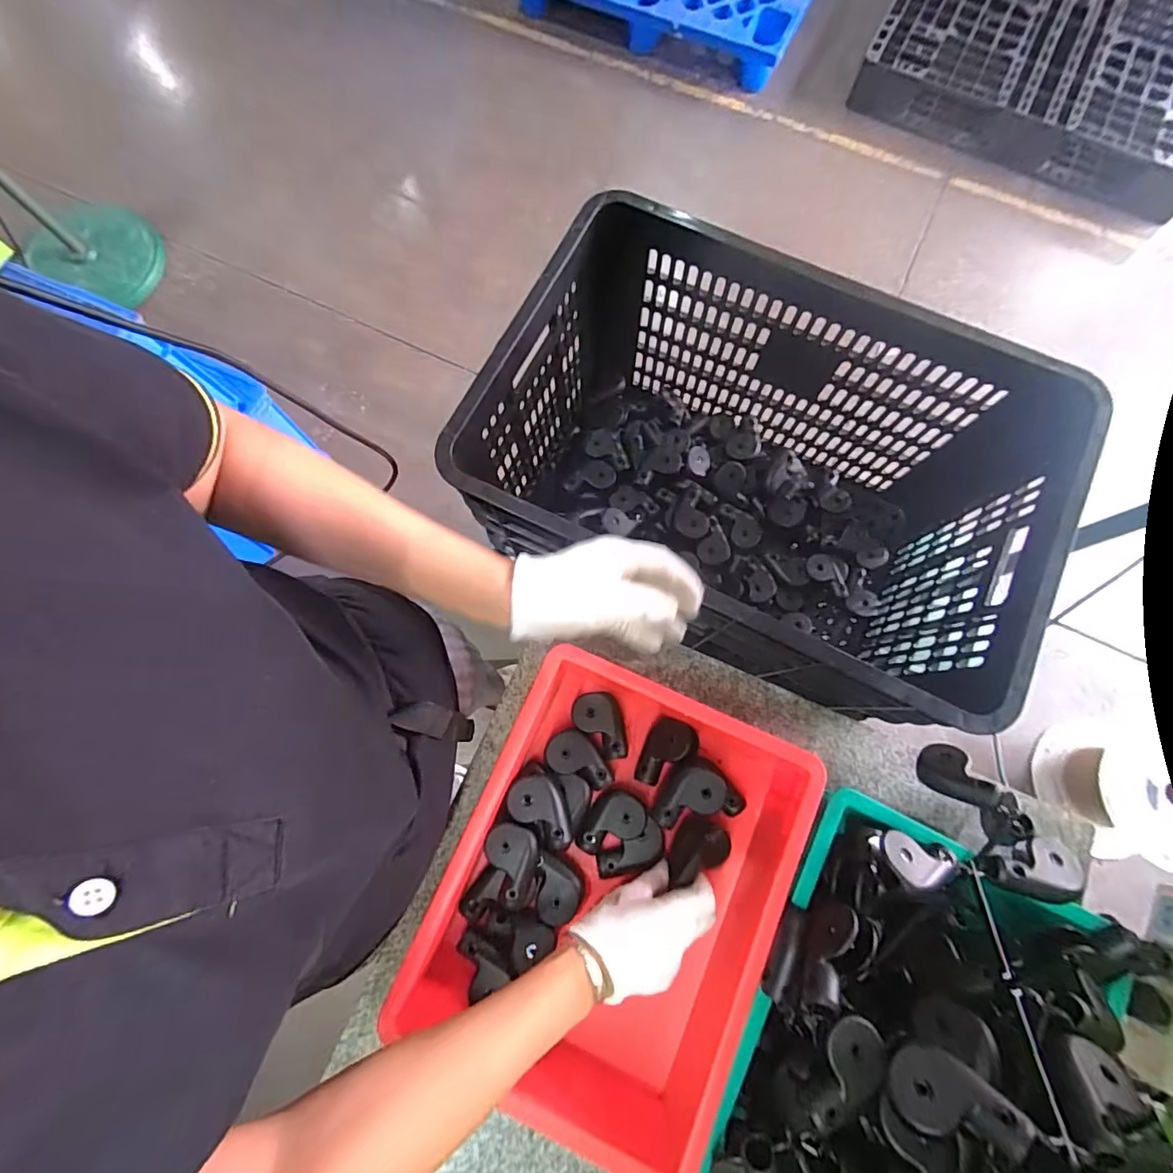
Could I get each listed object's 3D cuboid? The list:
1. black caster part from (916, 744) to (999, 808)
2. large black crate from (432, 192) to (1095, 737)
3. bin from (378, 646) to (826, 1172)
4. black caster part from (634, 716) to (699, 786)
[{"bbox_3d":[0.346,0.176,0.489,0.042,0.068,0.024,-21,113,-22],"label":"black caster part"},{"bbox_3d":[0.176,-0.113,0.628,0.558,0.287,0.358,26,78,6],"label":"large black crate"},{"bbox_3d":[0.025,0.268,0.479,0.272,0.081,0.351,24,77,6],"label":"bin"},{"bbox_3d":[0.079,0.167,0.528,0.044,0.018,0.071,33,79,8],"label":"black caster part"}]

